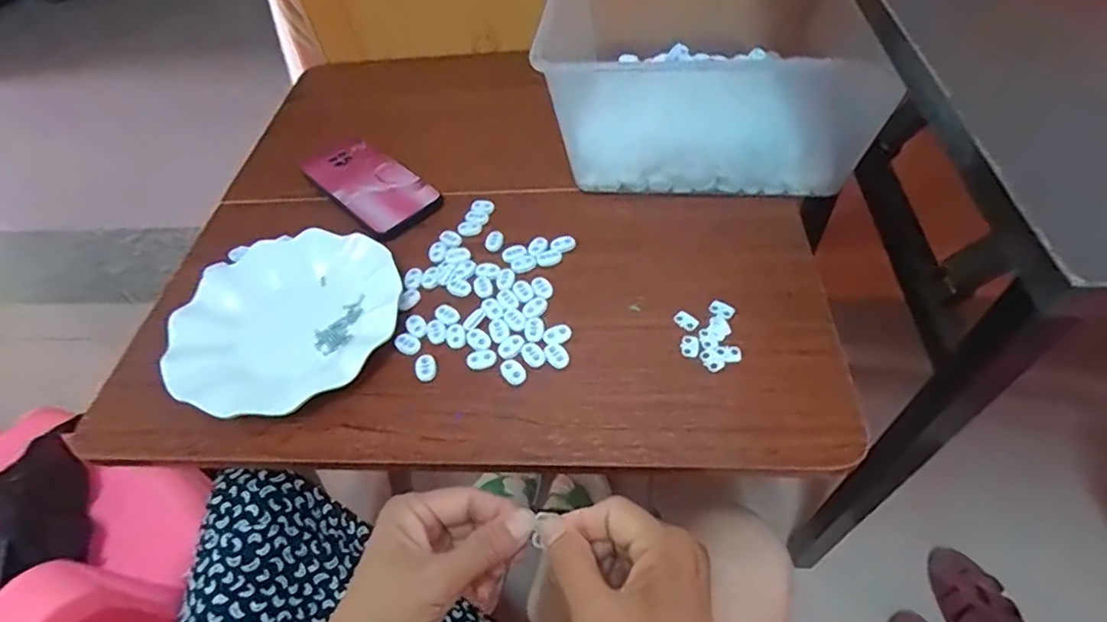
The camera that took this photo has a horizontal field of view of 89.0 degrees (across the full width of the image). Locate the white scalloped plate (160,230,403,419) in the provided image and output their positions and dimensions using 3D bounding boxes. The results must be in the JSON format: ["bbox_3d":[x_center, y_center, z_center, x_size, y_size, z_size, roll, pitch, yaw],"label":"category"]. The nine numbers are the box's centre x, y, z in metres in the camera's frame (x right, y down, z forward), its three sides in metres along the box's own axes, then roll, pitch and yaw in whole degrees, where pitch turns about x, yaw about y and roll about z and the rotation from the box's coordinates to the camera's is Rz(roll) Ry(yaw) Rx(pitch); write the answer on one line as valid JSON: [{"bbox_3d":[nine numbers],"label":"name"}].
[{"bbox_3d":[-0.225,0.002,0.464,0.192,0.023,0.176,-3,53,4],"label":"white scalloped plate"}]

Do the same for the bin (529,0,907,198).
[{"bbox_3d":[0.147,-0.289,0.594,0.298,0.153,0.353,0,51,6],"label":"bin"}]

